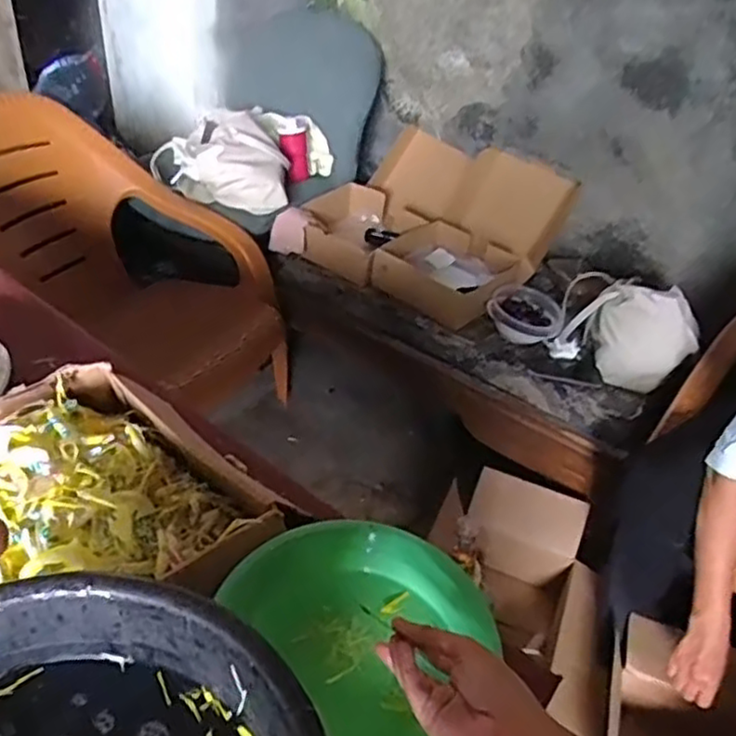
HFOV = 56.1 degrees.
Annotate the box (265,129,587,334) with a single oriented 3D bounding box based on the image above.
[{"bbox_3d":[0.141,-0.381,1.758,0.575,0.197,0.545,26,43,21],"label":"box"}]

